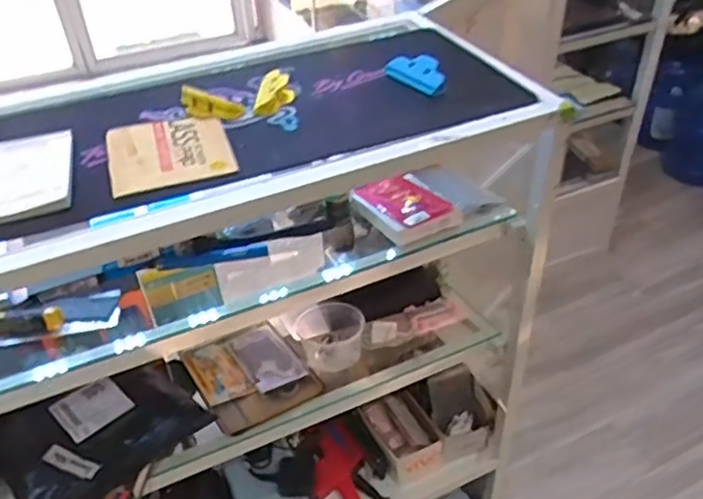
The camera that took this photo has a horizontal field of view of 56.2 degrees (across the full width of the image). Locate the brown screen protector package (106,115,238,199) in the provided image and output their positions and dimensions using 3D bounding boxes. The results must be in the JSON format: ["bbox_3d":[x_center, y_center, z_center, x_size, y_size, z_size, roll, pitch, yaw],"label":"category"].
[{"bbox_3d":[-0.217,-0.119,0.782,0.137,0.010,0.151,-14,40,-14],"label":"brown screen protector package"}]

